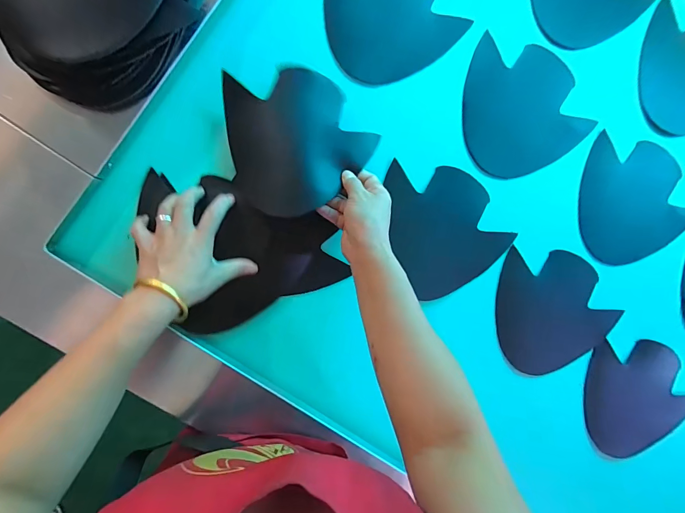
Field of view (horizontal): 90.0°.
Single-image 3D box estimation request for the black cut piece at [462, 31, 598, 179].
[{"bbox_3d":[0.254,-0.222,0.500,0.177,0.012,0.189,-29,94,-1],"label":"black cut piece"}]

